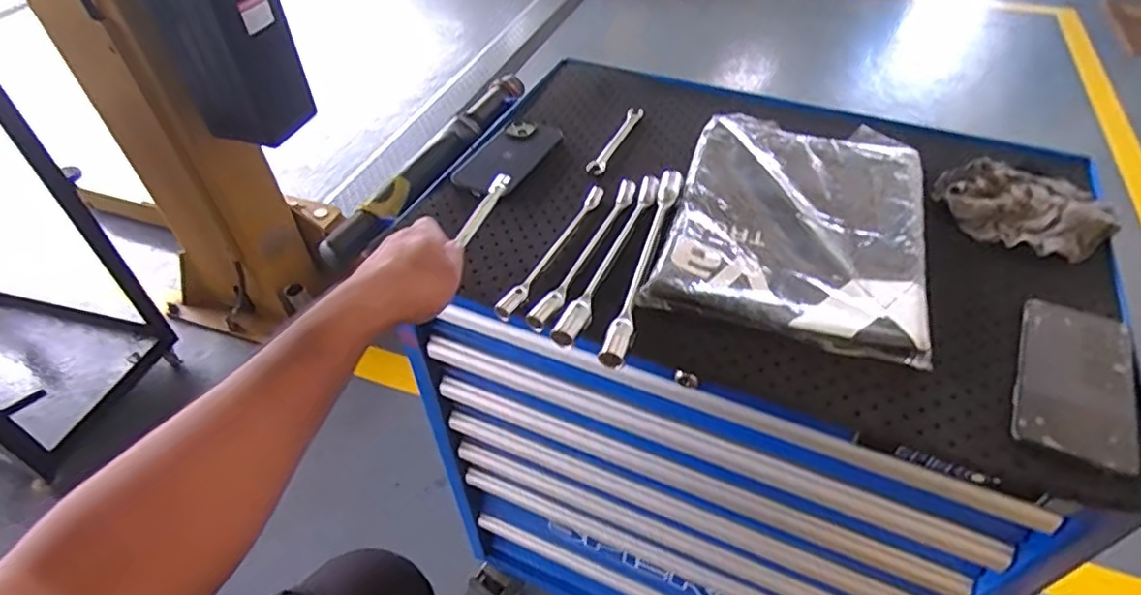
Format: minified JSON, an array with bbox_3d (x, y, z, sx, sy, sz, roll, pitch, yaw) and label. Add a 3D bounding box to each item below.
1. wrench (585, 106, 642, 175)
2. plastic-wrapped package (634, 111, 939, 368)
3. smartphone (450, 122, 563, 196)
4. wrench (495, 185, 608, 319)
[{"bbox_3d":[0.056,-0.192,0.746,0.020,0.006,0.146,17,50,18],"label":"wrench"},{"bbox_3d":[0.232,-0.089,0.629,0.231,0.022,0.326,13,49,14],"label":"plastic-wrapped package"},{"bbox_3d":[-0.072,-0.166,0.722,0.072,0.015,0.143,20,51,20],"label":"smartphone"},{"bbox_3d":[-0.013,-0.054,0.609,0.019,0.010,0.210,20,51,20],"label":"wrench"}]

